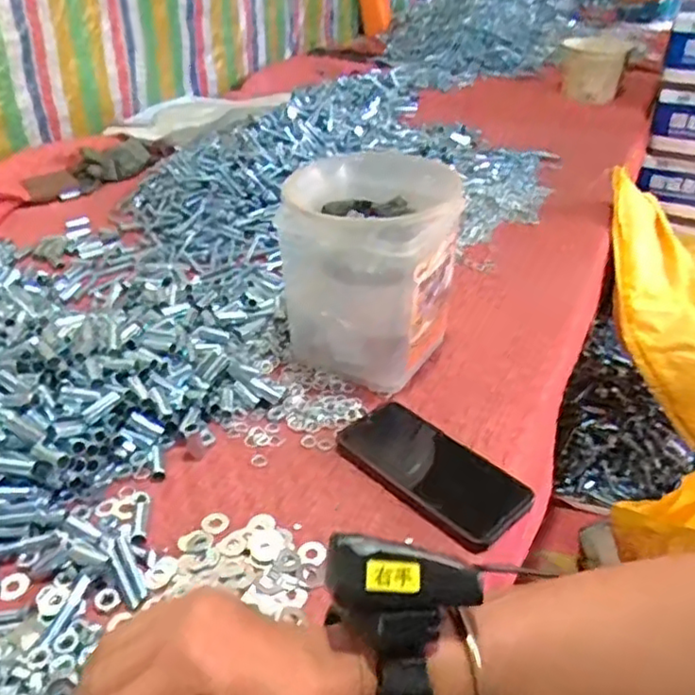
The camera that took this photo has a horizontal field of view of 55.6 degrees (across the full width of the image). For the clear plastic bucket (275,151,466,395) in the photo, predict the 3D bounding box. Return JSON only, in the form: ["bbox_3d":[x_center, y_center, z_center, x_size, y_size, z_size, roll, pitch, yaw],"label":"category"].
[{"bbox_3d":[0.027,-0.088,0.697,0.158,0.197,0.205,8,36,13],"label":"clear plastic bucket"}]

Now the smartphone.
[{"bbox_3d":[0.069,0.105,0.575,0.087,0.015,0.172,-24,41,-37],"label":"smartphone"}]

